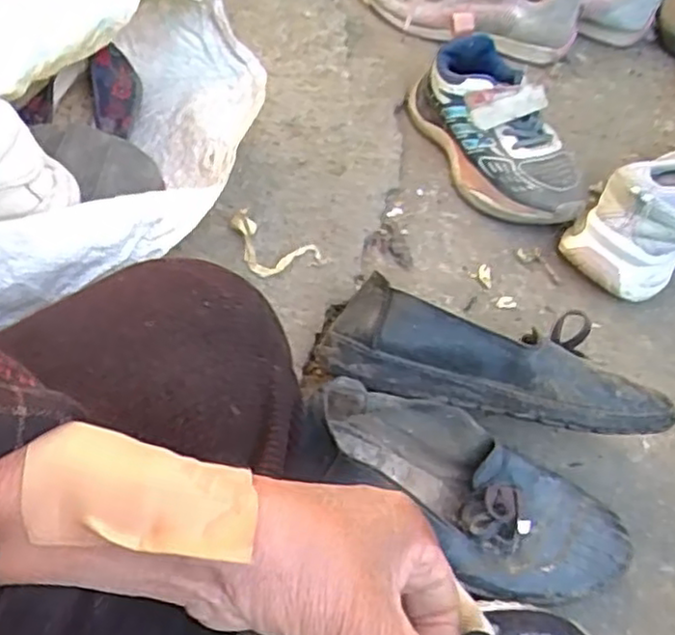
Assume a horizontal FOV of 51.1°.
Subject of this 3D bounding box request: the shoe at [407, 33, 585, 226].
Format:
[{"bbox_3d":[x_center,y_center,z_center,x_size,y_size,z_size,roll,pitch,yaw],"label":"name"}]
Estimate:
[{"bbox_3d":[0.144,-0.169,0.638,0.084,0.073,0.210,-15,55,-17],"label":"shoe"}]

